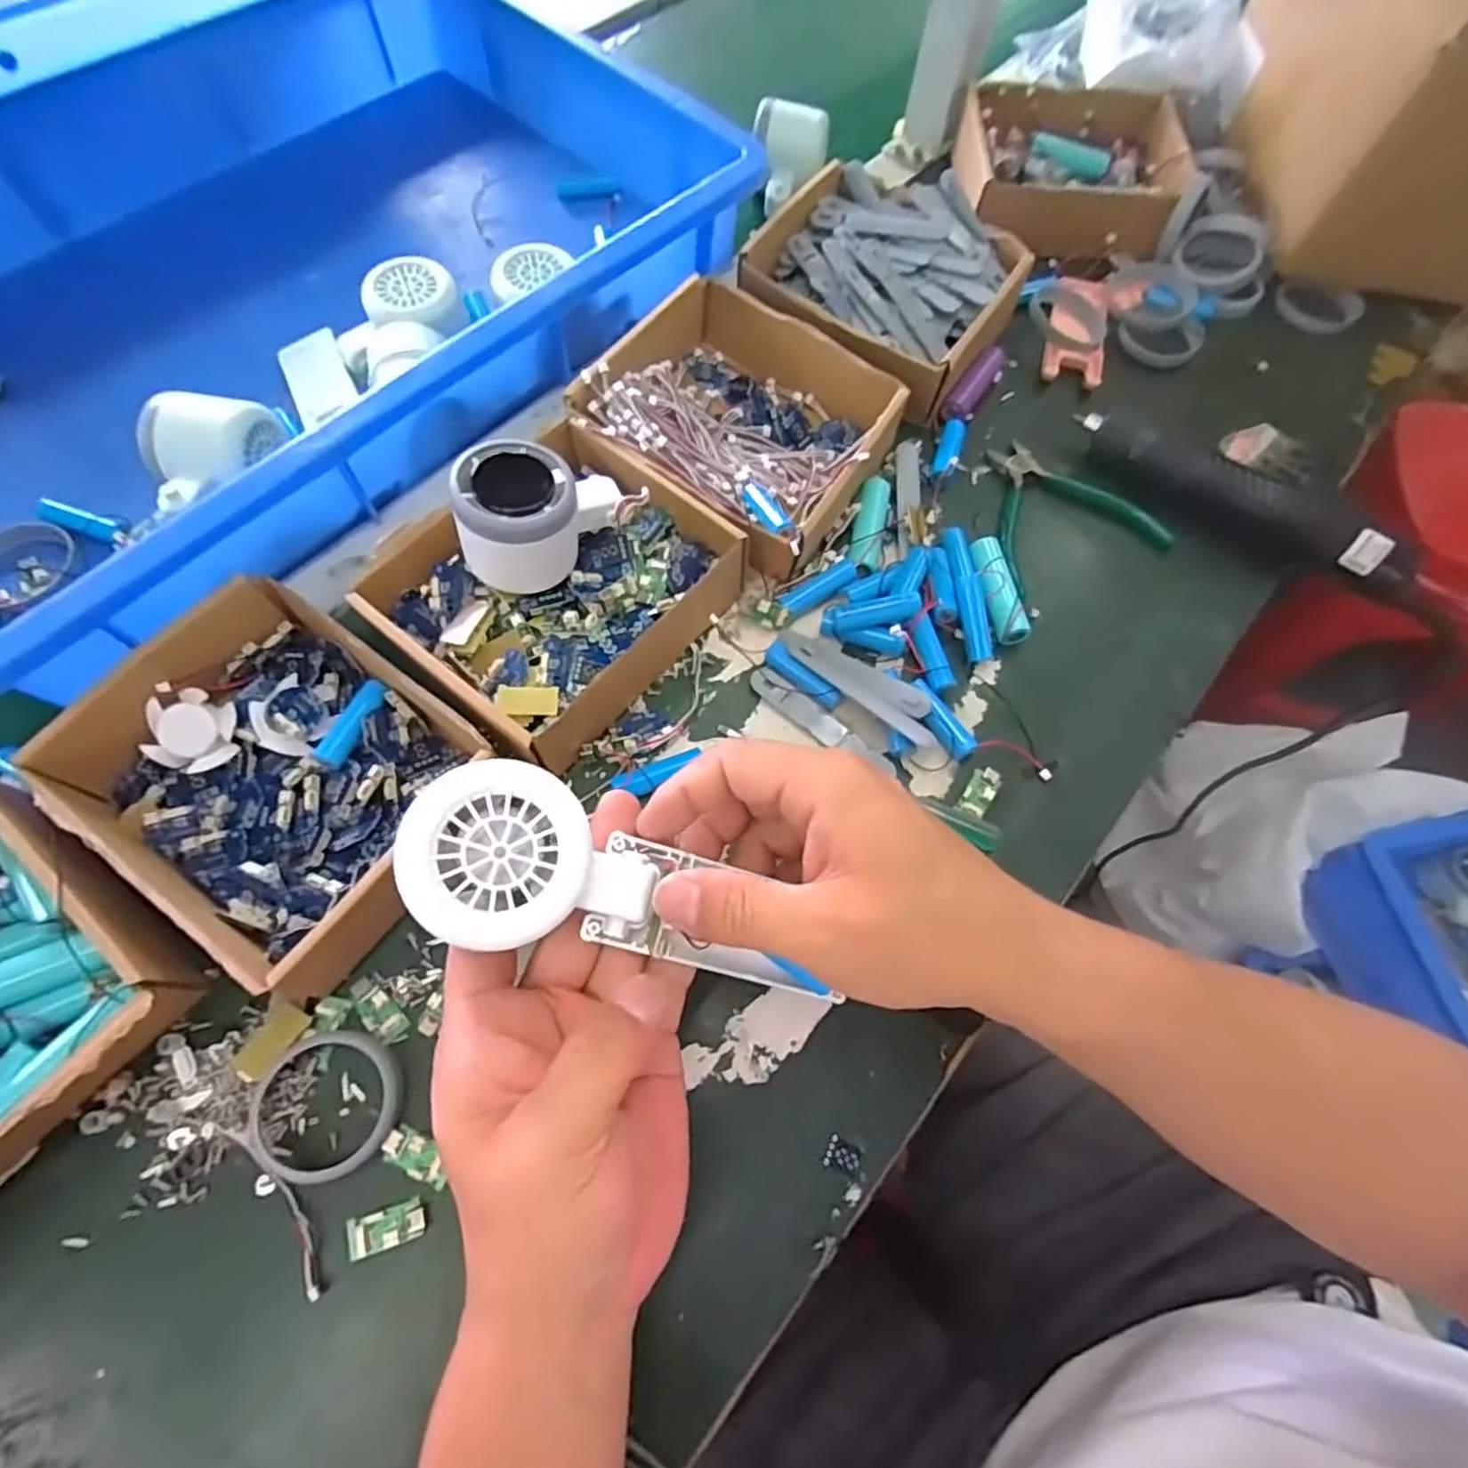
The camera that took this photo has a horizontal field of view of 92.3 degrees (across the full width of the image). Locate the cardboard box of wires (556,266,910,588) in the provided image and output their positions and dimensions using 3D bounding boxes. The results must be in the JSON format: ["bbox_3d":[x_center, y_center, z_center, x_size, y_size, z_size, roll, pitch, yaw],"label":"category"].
[{"bbox_3d":[0.006,-0.191,0.434,0.166,0.047,0.160,31,70,10],"label":"cardboard box of wires"}]

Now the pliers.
[{"bbox_3d":[0.200,-0.147,0.447,0.114,0.010,0.111,-20,70,-10],"label":"pliers"}]

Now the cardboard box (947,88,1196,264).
[{"bbox_3d":[0.260,-0.438,0.549,0.161,0.046,0.155,5,67,0],"label":"cardboard box"}]

